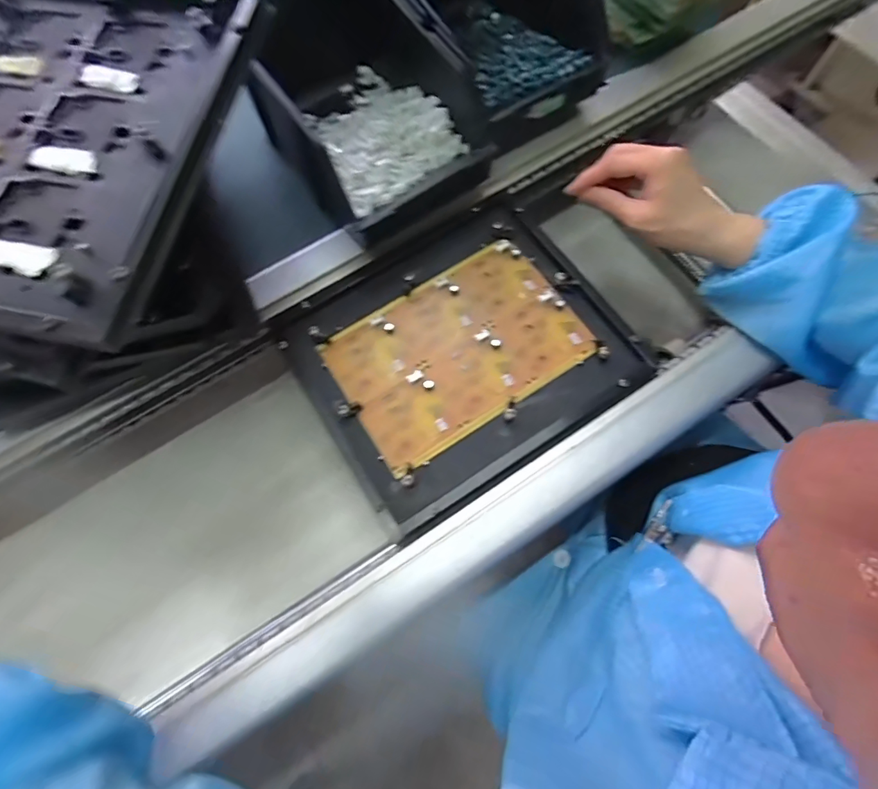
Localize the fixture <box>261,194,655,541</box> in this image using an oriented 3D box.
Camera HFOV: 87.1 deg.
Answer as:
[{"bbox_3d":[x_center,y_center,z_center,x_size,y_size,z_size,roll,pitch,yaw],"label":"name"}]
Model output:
[{"bbox_3d":[0.015,-0.045,0.416,0.262,0.014,0.234,-33,75,-8],"label":"fixture"}]

